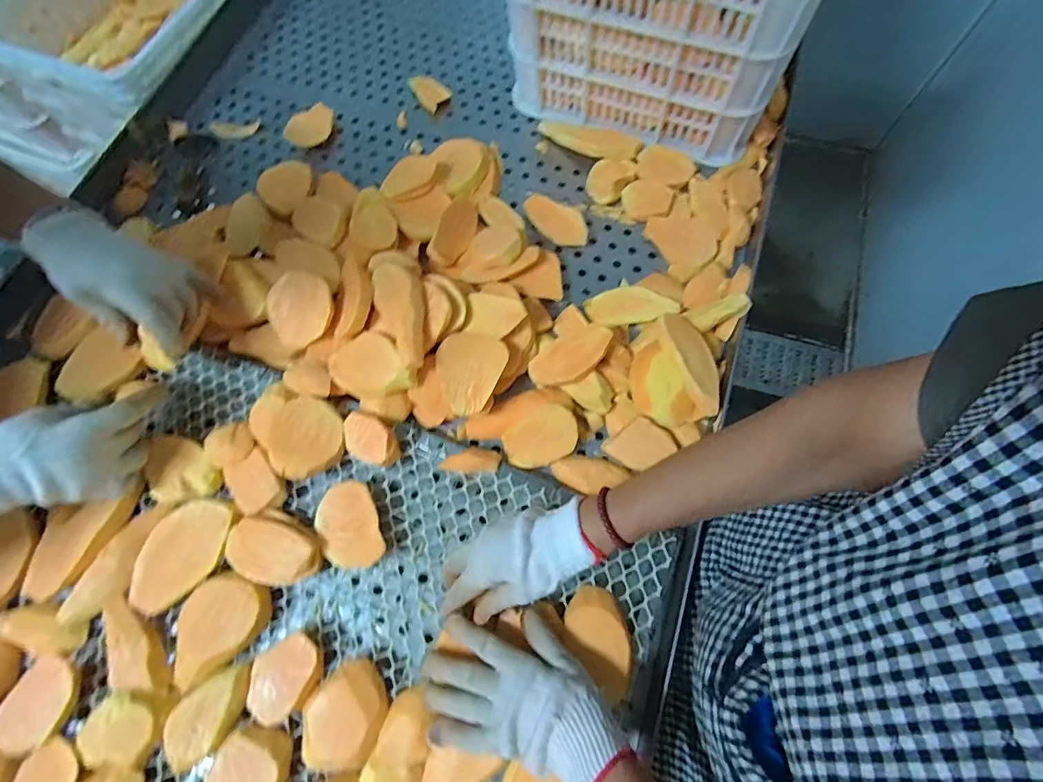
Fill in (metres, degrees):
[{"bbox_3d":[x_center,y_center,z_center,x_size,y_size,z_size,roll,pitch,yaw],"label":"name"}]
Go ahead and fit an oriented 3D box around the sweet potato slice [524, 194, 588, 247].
[{"bbox_3d":[0.046,-0.229,0.651,0.097,0.008,0.052,25,93,11],"label":"sweet potato slice"}]

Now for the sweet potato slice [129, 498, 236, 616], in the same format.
[{"bbox_3d":[-0.357,0.167,0.503,0.074,0.016,0.122,25,70,10],"label":"sweet potato slice"}]

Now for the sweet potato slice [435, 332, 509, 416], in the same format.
[{"bbox_3d":[-0.061,-0.024,0.544,0.076,0.015,0.095,21,70,9],"label":"sweet potato slice"}]

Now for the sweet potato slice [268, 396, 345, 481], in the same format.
[{"bbox_3d":[-0.238,0.048,0.529,0.080,0.012,0.082,0,68,1],"label":"sweet potato slice"}]

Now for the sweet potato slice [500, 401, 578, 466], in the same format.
[{"bbox_3d":[0.021,0.050,0.539,0.082,0.005,0.061,-25,83,7],"label":"sweet potato slice"}]

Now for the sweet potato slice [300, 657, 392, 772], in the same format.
[{"bbox_3d":[-0.166,0.307,0.453,0.074,0.039,0.090,41,77,15],"label":"sweet potato slice"}]

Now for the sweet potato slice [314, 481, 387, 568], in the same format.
[{"bbox_3d":[-0.180,0.143,0.508,0.061,0.025,0.089,-21,69,-8],"label":"sweet potato slice"}]

